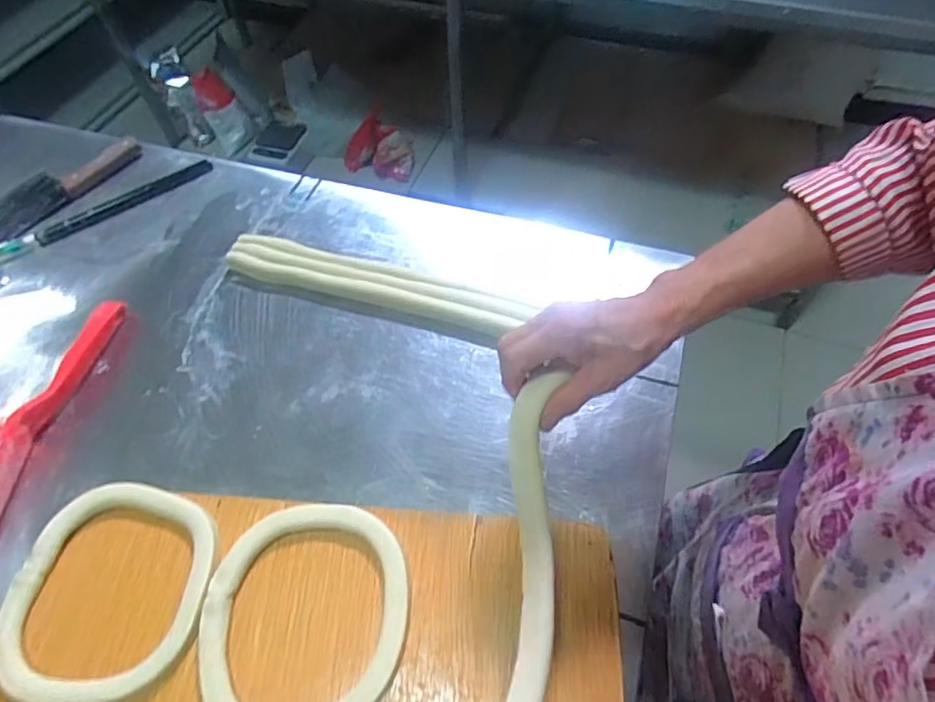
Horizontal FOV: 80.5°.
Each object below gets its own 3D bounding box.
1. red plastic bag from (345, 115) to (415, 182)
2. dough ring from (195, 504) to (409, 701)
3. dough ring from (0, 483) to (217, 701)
[{"bbox_3d":[-0.259,-0.594,1.637,0.197,0.114,0.111,16,59,11],"label":"red plastic bag"},{"bbox_3d":[-0.132,0.216,0.451,0.162,0.016,0.174,-2,57,2],"label":"dough ring"},{"bbox_3d":[-0.303,0.198,0.465,0.154,0.021,0.167,-2,57,2],"label":"dough ring"}]

